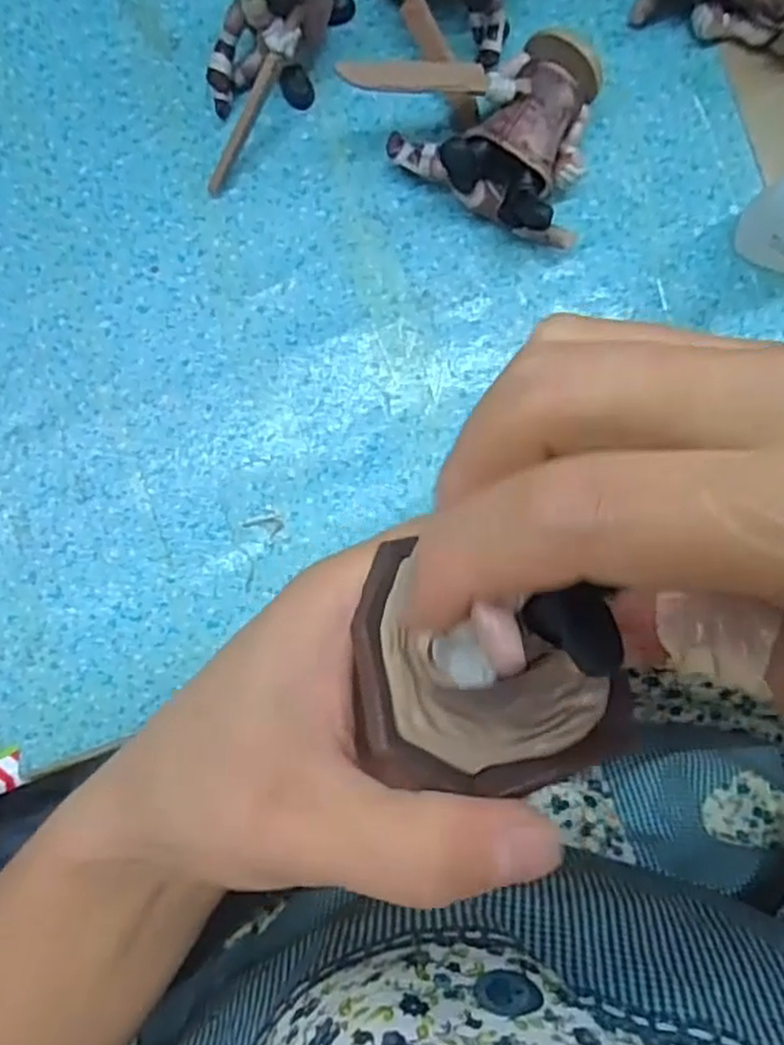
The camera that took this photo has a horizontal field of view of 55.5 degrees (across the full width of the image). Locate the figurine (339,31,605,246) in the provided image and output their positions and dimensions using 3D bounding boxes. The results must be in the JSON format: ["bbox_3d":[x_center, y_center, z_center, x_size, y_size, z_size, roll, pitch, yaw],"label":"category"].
[{"bbox_3d":[0.025,-0.123,0.236,0.074,0.033,0.060,6,90,0],"label":"figurine"}]

